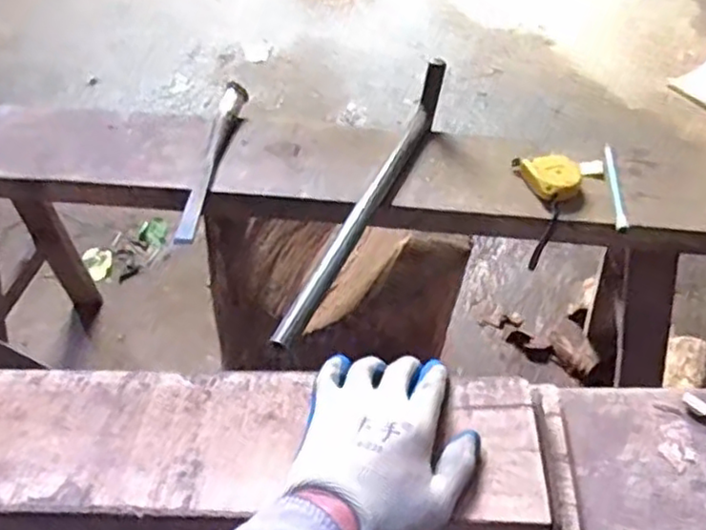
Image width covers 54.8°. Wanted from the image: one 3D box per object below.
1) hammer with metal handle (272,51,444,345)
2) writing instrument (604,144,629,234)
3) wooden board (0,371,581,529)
[{"bbox_3d":[0.019,-0.082,0.704,0.022,0.064,0.414,15,48,18],"label":"hammer with metal handle"},{"bbox_3d":[0.285,-0.085,0.740,0.012,0.014,0.134,5,45,8],"label":"writing instrument"},{"bbox_3d":[-0.174,0.136,0.511,0.652,0.024,0.122,0,45,3],"label":"wooden board"}]

